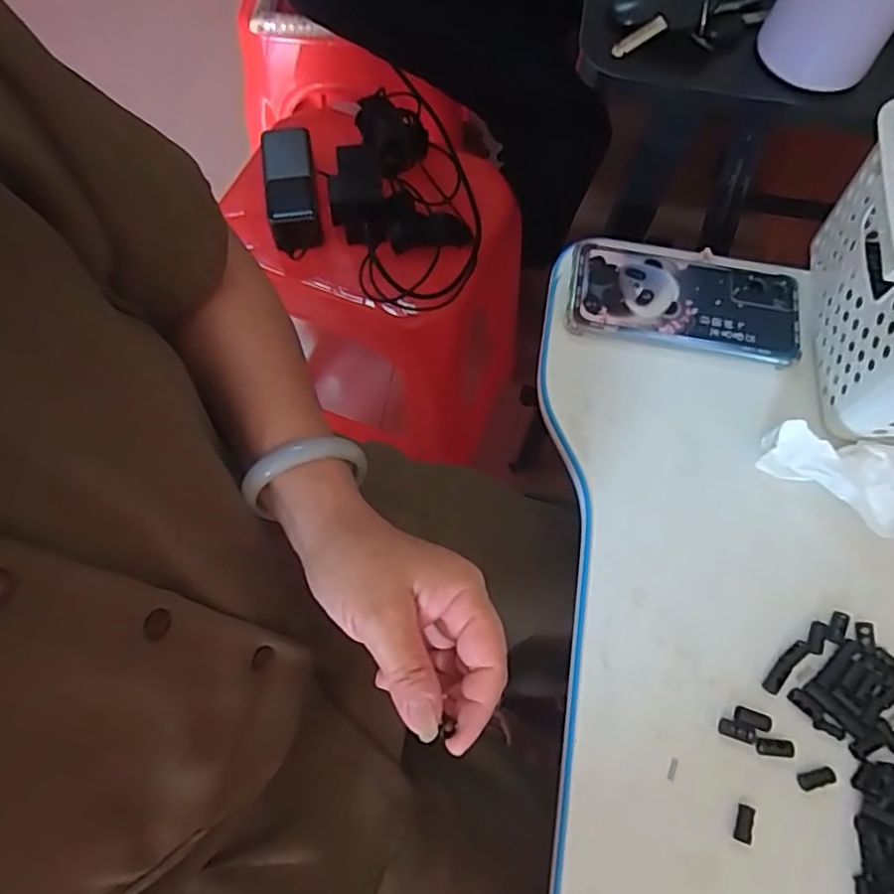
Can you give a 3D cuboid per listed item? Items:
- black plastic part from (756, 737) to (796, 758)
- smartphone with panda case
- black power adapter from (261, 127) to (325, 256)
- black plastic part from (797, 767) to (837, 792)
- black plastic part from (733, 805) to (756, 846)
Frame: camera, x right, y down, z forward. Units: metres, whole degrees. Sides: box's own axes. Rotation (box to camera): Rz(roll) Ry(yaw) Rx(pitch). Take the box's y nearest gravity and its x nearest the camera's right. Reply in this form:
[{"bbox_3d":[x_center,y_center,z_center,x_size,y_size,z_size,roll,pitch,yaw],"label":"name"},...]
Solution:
[{"bbox_3d":[0.180,0.164,0.342,0.021,0.004,0.009,4,69,0],"label":"black plastic part"},{"bbox_3d":[0.168,-0.104,0.447,0.159,0.013,0.071,9,69,2],"label":"smartphone with panda case"},{"bbox_3d":[-0.166,-0.272,0.667,0.050,0.029,0.140,-8,69,-4],"label":"black power adapter"},{"bbox_3d":[0.200,0.179,0.338,0.021,0.004,0.009,-12,69,-6],"label":"black plastic part"},{"bbox_3d":[0.156,0.198,0.330,0.008,0.005,0.017,18,69,6],"label":"black plastic part"}]

